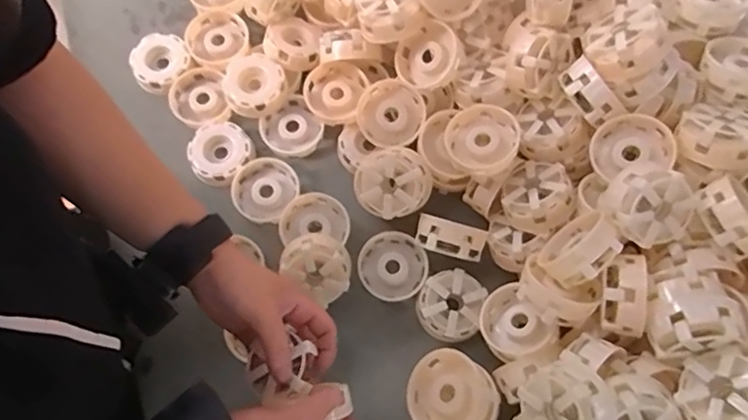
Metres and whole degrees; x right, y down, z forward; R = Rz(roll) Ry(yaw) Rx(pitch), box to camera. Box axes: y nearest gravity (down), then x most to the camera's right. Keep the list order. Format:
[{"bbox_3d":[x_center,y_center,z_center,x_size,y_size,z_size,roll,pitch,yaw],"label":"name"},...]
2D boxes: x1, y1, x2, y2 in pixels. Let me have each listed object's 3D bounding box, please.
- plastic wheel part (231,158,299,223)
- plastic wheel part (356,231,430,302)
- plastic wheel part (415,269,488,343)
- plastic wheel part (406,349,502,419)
[{"bbox_3d":[-0.113,-0.020,0.586,0.068,0.022,0.067,0,73,0],"label":"plastic wheel part"},{"bbox_3d":[0.019,0.057,0.561,0.069,0.015,0.066,0,73,0],"label":"plastic wheel part"},{"bbox_3d":[0.073,0.092,0.543,0.060,0.027,0.066,0,73,0],"label":"plastic wheel part"},{"bbox_3d":[0.066,0.159,0.478,0.077,0.030,0.067,30,84,33],"label":"plastic wheel part"}]

